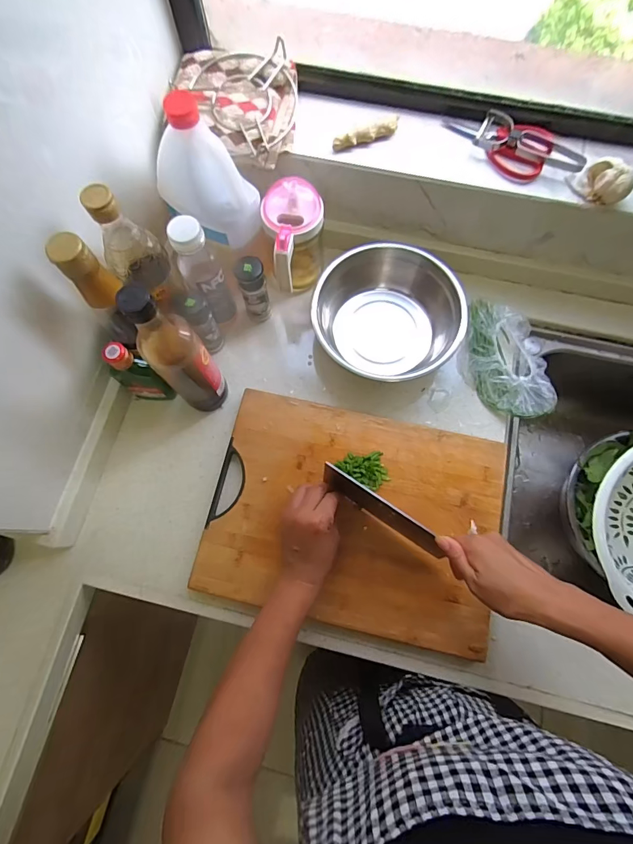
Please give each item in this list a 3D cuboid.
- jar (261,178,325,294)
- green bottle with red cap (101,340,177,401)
[{"bbox_3d":[-0.028,-0.251,0.599,0.079,0.153,0.109,-7,74,0],"label":"jar"},{"bbox_3d":[-0.243,-0.063,0.548,0.067,0.136,0.029,-6,74,0],"label":"green bottle with red cap"}]

